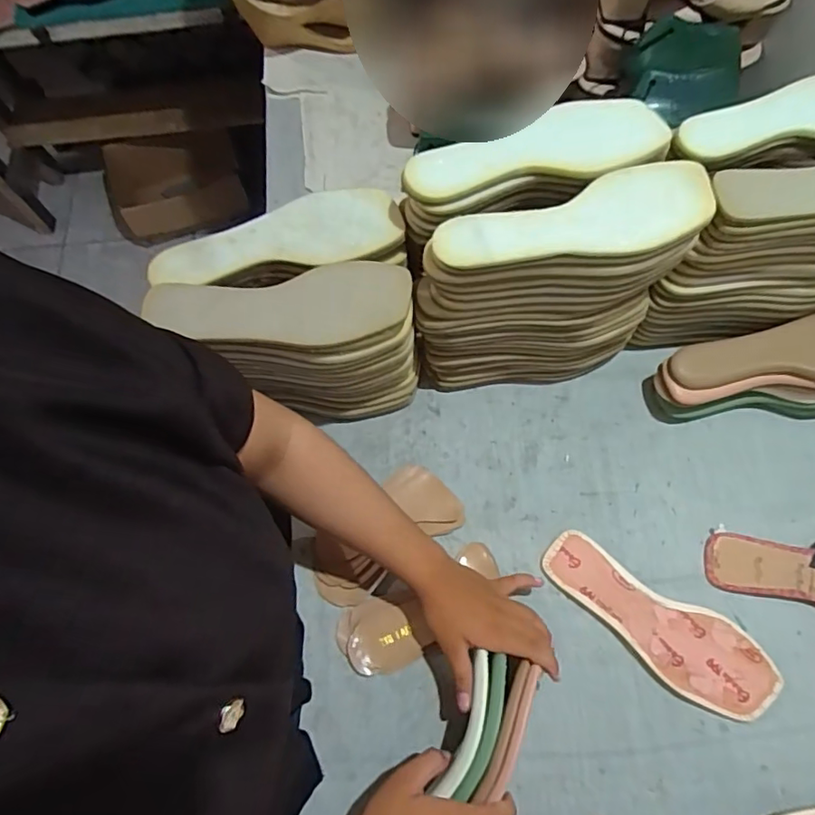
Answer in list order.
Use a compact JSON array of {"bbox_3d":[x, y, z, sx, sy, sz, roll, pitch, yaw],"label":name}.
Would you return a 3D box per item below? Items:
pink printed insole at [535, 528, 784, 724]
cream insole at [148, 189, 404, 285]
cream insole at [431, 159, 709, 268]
[{"bbox_3d":[0.252,0.222,0.561,0.243,0.017,0.083,31,71,13],"label":"pink printed insole"},{"bbox_3d":[-0.125,-0.165,0.530,0.235,0.025,0.081,-12,68,-4],"label":"cream insole"},{"bbox_3d":[0.146,-0.156,0.470,0.239,0.013,0.078,-17,64,-1],"label":"cream insole"}]

